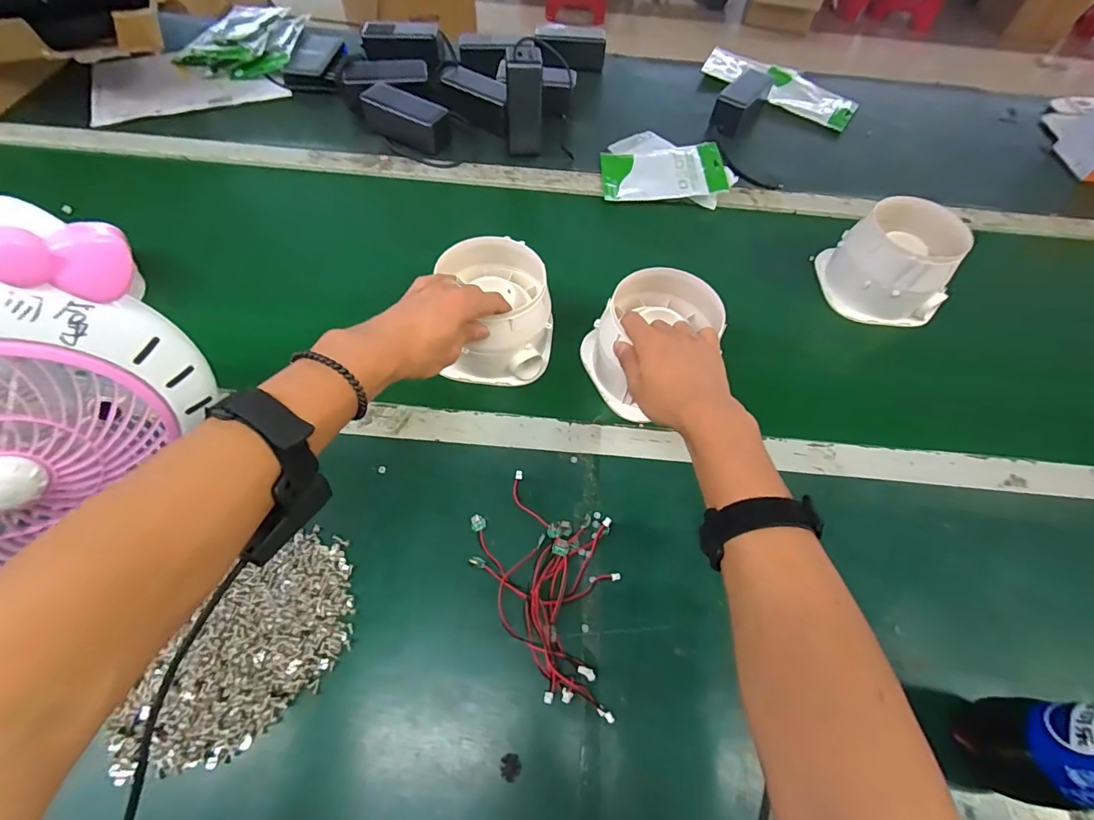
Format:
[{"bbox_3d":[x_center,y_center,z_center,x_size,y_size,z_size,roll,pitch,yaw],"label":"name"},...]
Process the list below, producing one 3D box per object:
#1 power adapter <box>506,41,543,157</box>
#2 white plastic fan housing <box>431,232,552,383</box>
[{"bbox_3d":[-0.035,-0.453,0.712,0.053,0.144,0.045,-4,58,-6],"label":"power adapter"},{"bbox_3d":[-0.056,-0.110,0.520,0.117,0.095,0.134,-2,62,-4],"label":"white plastic fan housing"}]

